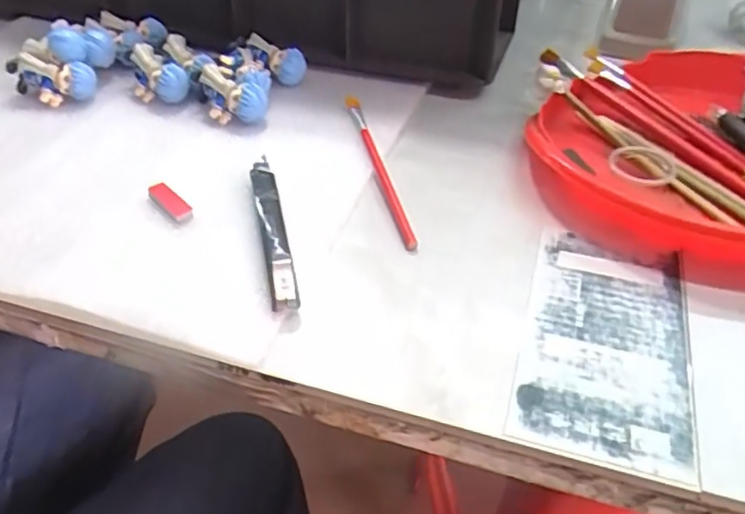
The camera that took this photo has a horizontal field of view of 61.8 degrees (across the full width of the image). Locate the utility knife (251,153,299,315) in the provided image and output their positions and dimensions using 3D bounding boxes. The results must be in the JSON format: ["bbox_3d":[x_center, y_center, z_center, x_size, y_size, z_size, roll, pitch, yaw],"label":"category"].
[{"bbox_3d":[-0.059,-0.020,0.363,0.014,0.010,0.133,-9,42,-11],"label":"utility knife"}]

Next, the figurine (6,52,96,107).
[{"bbox_3d":[-0.248,-0.138,0.482,0.061,0.028,0.029,18,44,19],"label":"figurine"}]

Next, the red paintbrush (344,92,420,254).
[{"bbox_3d":[0.003,-0.063,0.415,0.009,0.011,0.164,-9,42,-11],"label":"red paintbrush"}]

